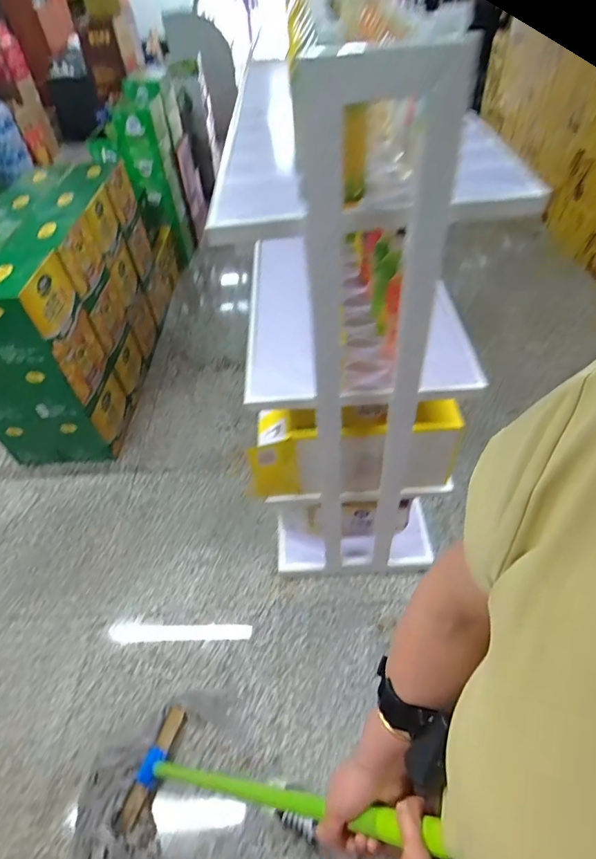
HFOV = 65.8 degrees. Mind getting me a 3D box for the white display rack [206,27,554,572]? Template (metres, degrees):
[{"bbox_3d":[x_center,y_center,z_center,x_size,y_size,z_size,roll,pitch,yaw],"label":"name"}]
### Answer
[{"bbox_3d":[0.144,-0.132,1.161,0.479,1.319,0.509,-1,48,5],"label":"white display rack"}]

